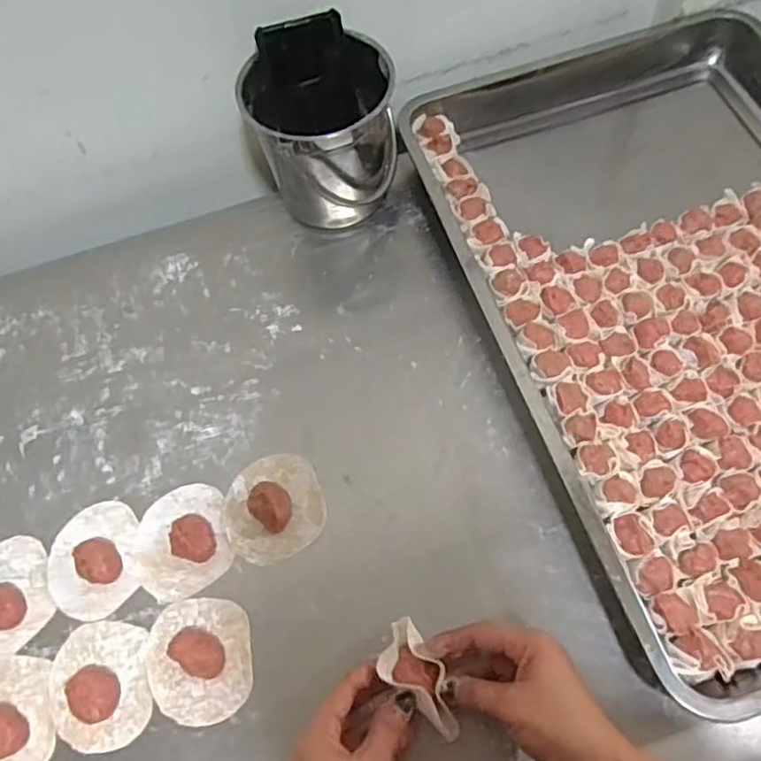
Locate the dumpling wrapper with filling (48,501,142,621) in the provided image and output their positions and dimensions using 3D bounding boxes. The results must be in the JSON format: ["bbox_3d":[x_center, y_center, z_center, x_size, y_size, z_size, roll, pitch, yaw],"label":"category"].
[{"bbox_3d":[-0.230,0.139,0.518,0.070,0.023,0.089,-12,63,-1],"label":"dumpling wrapper with filling"}]

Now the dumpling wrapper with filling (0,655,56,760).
[{"bbox_3d":[-0.273,0.242,0.468,0.072,0.018,0.085,-14,63,-2],"label":"dumpling wrapper with filling"}]

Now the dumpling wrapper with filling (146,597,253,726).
[{"bbox_3d":[-0.134,0.202,0.476,0.075,0.017,0.084,-9,63,0],"label":"dumpling wrapper with filling"}]

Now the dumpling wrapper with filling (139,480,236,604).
[{"bbox_3d":[-0.158,0.122,0.514,0.073,0.024,0.086,-18,64,-4],"label":"dumpling wrapper with filling"}]

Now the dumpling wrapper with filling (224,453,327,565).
[{"bbox_3d":[-0.087,0.098,0.521,0.078,0.022,0.083,-2,64,4],"label":"dumpling wrapper with filling"}]

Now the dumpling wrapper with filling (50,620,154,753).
[{"bbox_3d":[-0.206,0.221,0.478,0.070,0.012,0.087,-16,63,-3],"label":"dumpling wrapper with filling"}]

